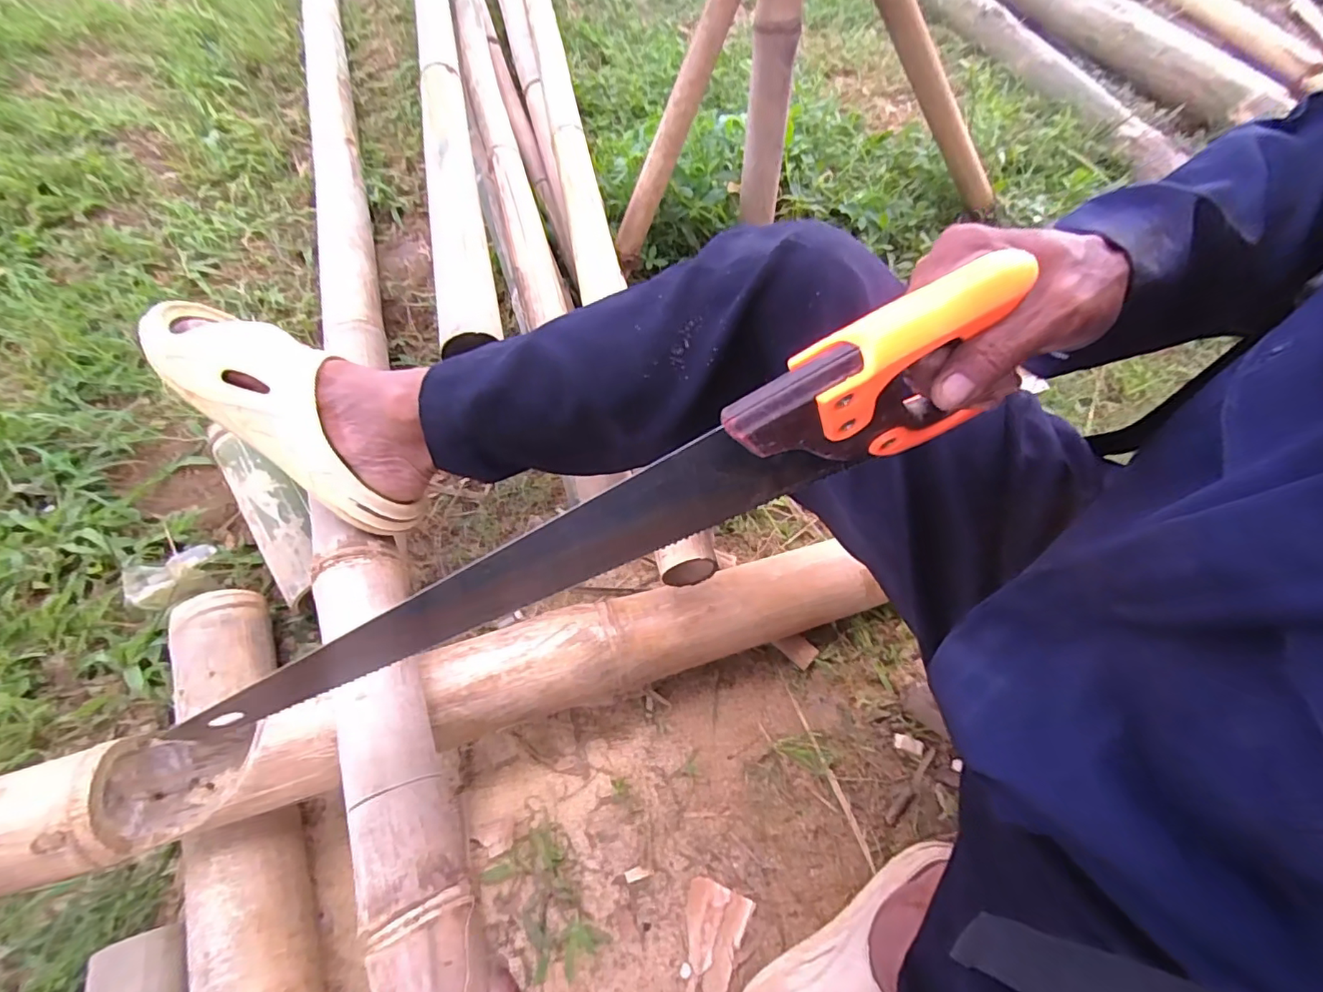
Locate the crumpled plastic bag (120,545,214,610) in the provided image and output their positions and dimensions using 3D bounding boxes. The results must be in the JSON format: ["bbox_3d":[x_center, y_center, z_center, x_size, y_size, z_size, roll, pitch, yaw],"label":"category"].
[{"bbox_3d":[-0.581,0.094,0.661,0.089,0.033,0.046,-34,62,-18],"label":"crumpled plastic bag"}]

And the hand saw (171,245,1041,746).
[{"bbox_3d":[-0.037,0.030,0.317,0.466,0.100,0.027,-27,58,9],"label":"hand saw"}]

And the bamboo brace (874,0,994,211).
[{"bbox_3d":[0.340,-0.567,0.732,0.040,0.550,0.032,-34,52,29],"label":"bamboo brace"}]

